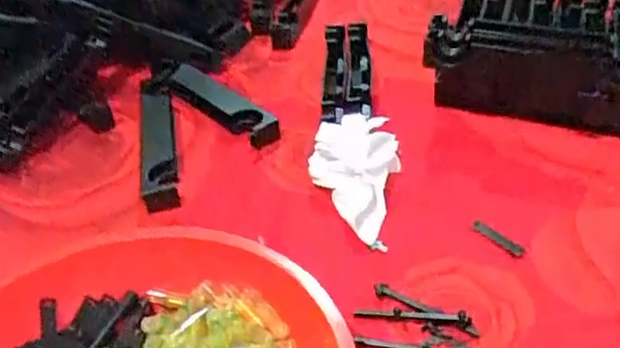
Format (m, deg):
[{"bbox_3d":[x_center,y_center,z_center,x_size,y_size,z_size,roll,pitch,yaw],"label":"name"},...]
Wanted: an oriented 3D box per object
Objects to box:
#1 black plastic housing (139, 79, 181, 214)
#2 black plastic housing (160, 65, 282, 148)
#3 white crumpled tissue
[{"bbox_3d":[-0.145,-0.030,0.622,0.034,0.031,0.185,-11,38,-7],"label":"black plastic housing"},{"bbox_3d":[-0.088,-0.072,0.643,0.137,0.028,0.030,33,50,22],"label":"black plastic housing"},{"bbox_3d":[0.036,0.003,0.535,0.072,0.043,0.115,-2,38,5],"label":"white crumpled tissue"}]

